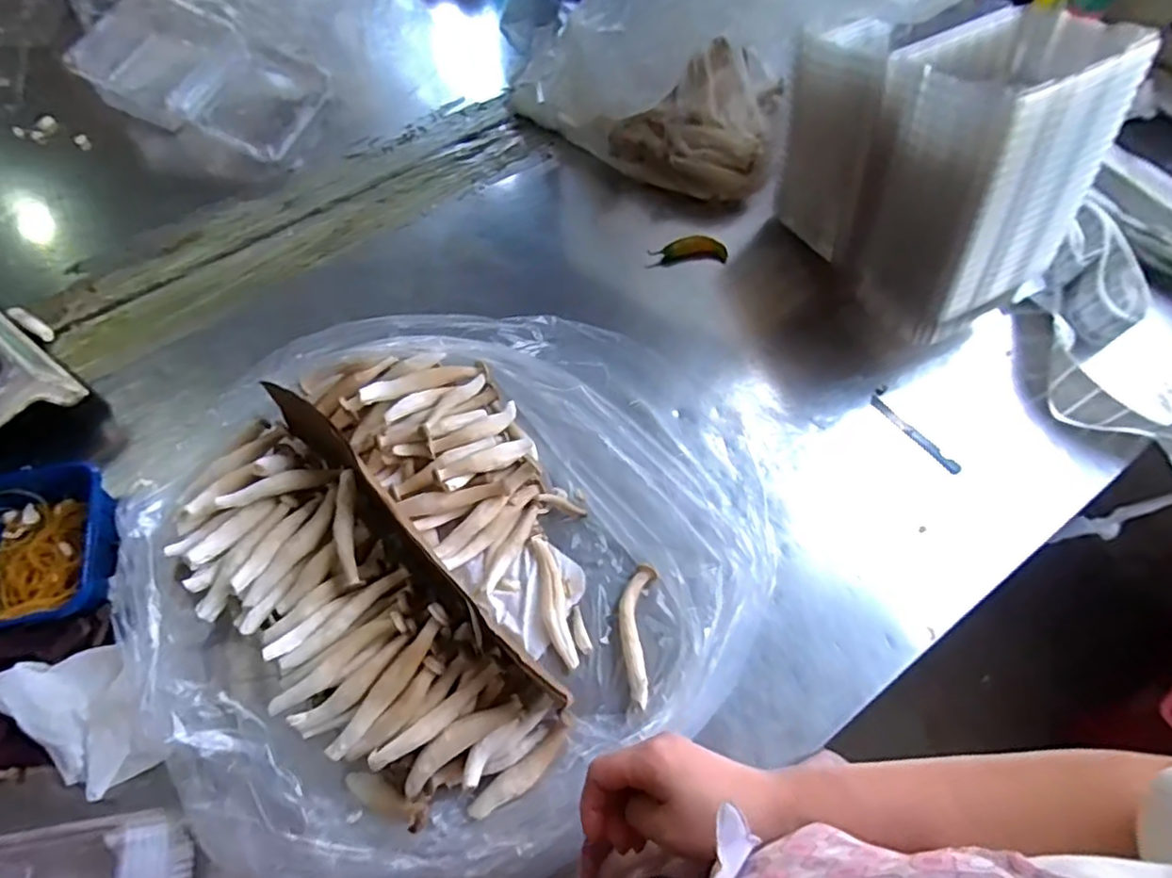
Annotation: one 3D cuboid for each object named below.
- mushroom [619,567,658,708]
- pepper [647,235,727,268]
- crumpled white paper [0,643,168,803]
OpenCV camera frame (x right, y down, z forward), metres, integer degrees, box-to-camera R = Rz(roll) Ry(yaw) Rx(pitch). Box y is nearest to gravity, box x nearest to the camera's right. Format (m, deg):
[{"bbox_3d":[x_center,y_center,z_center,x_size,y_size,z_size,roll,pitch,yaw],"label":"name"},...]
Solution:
[{"bbox_3d":[0.044,0.172,0.583,0.030,0.018,0.121,7,66,1],"label":"mushroom"},{"bbox_3d":[0.122,-0.226,0.788,0.094,0.028,0.021,-4,66,10],"label":"pepper"},{"bbox_3d":[-0.412,0.224,0.532,0.074,0.050,0.124,-41,73,-18],"label":"crumpled white paper"}]

